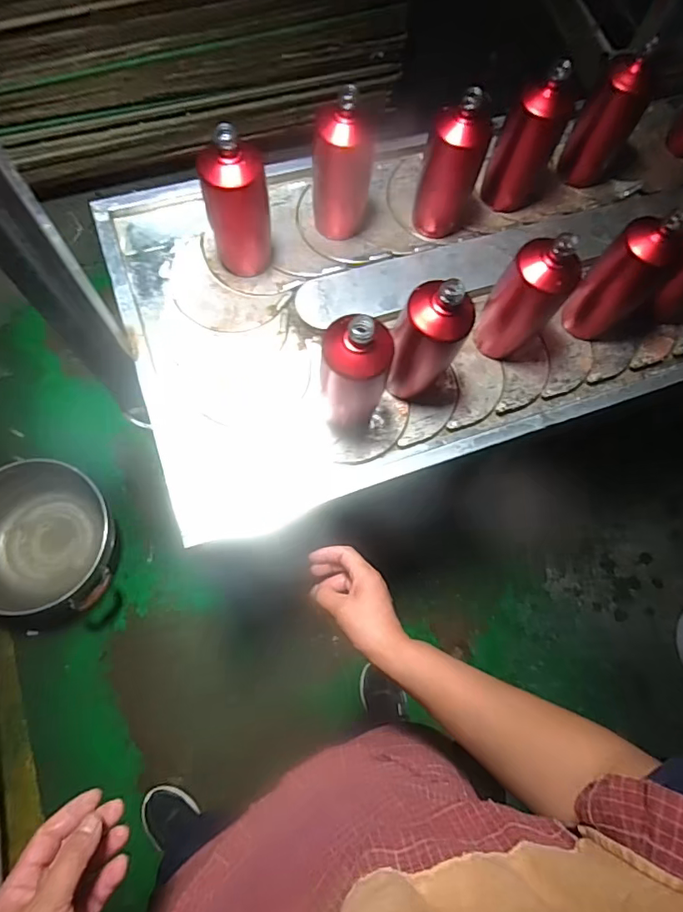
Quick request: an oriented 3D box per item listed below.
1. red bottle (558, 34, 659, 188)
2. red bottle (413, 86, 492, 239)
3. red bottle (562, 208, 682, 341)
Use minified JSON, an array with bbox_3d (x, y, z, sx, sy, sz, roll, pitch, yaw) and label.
[{"bbox_3d":[0.396,-0.498,0.760,0.058,0.192,0.058,-8,75,-3],"label":"red bottle"},{"bbox_3d":[0.151,-0.392,0.709,0.065,0.192,0.059,40,78,10],"label":"red bottle"},{"bbox_3d":[0.379,-0.238,0.688,0.068,0.196,0.072,0,74,0],"label":"red bottle"}]

